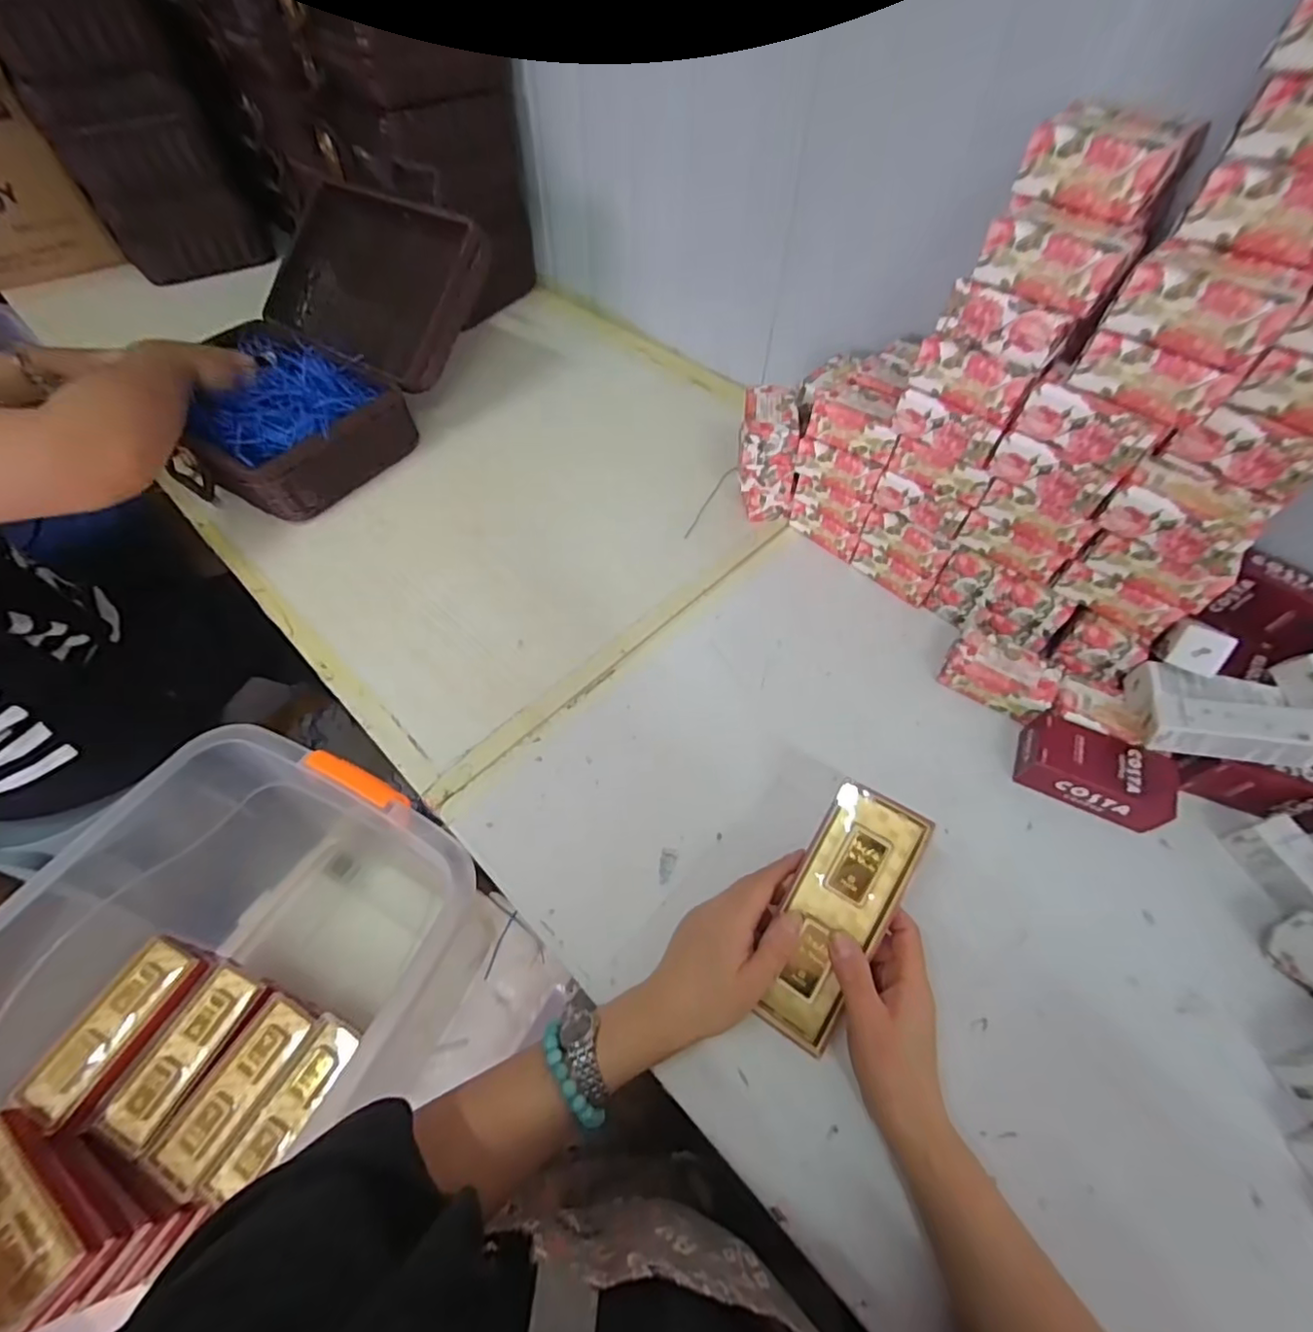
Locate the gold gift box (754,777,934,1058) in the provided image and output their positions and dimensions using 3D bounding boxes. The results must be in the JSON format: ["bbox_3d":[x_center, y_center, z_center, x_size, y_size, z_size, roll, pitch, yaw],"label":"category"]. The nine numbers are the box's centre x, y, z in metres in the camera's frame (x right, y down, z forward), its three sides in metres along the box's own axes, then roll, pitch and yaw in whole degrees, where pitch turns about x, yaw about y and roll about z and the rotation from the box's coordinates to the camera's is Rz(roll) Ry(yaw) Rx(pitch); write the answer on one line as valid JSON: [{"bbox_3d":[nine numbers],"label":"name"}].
[{"bbox_3d":[0.124,0.167,0.384,0.064,0.028,0.165,22,83,13],"label":"gold gift box"}]

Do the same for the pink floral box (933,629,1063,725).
[{"bbox_3d":[0.326,0.009,0.542,0.091,0.042,0.053,30,60,18],"label":"pink floral box"}]

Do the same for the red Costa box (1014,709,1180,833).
[{"bbox_3d":[0.374,0.090,0.488,0.105,0.049,0.062,23,58,13],"label":"red Costa box"}]

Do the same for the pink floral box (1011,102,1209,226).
[{"bbox_3d":[0.335,-0.376,0.420,0.101,0.043,0.102,32,61,19],"label":"pink floral box"}]

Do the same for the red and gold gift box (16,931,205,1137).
[{"bbox_3d":[-0.588,0.398,0.619,0.071,0.032,0.176,32,61,-5],"label":"red and gold gift box"}]

